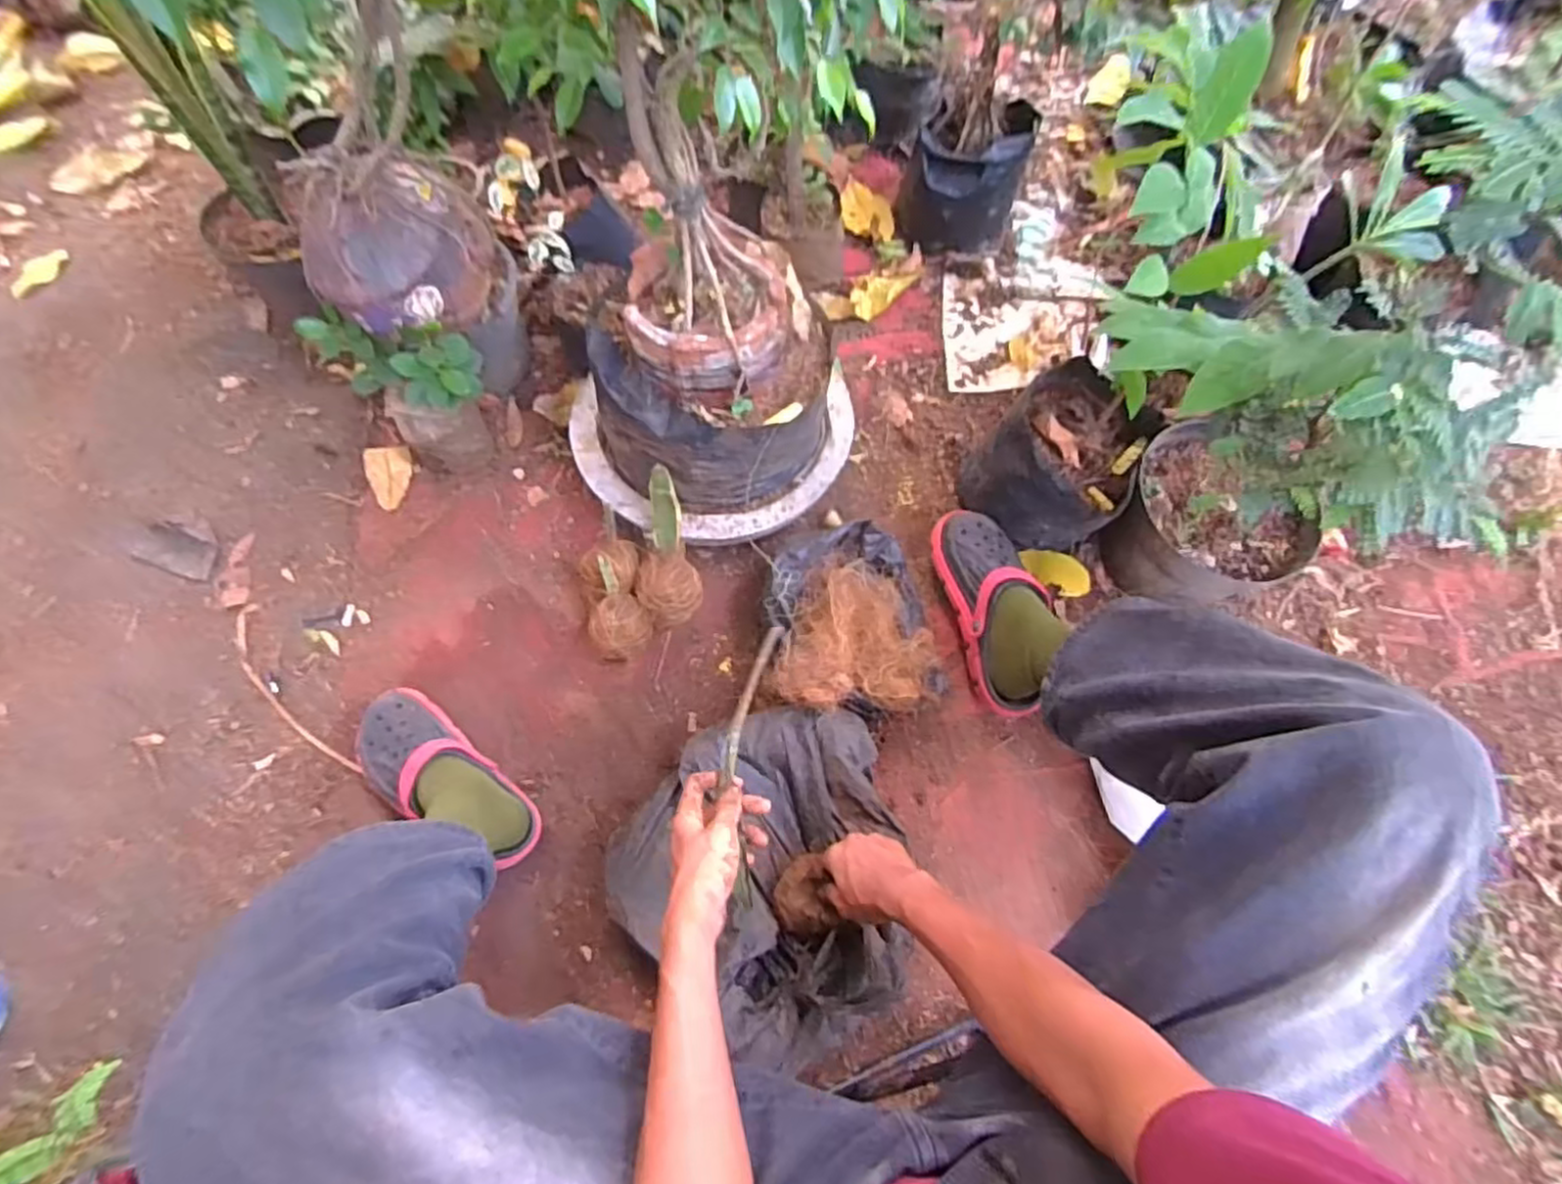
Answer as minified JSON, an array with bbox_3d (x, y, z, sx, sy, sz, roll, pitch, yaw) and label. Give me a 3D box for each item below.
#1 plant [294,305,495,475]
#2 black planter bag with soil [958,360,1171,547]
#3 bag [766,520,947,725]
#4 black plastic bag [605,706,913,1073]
[{"bbox_3d":[-0.484,-0.278,0.978,0.190,0.209,0.123,27,68,15],"label":"plant"},{"bbox_3d":[0.342,-0.165,0.929,0.199,0.165,0.184,29,68,16],"label":"black planter bag with soil"},{"bbox_3d":[0.085,0.037,0.868,0.202,0.117,0.224,-7,63,-1],"label":"bag"},{"bbox_3d":[-0.025,0.309,0.776,0.325,0.089,0.342,-14,64,-4],"label":"black plastic bag"}]

